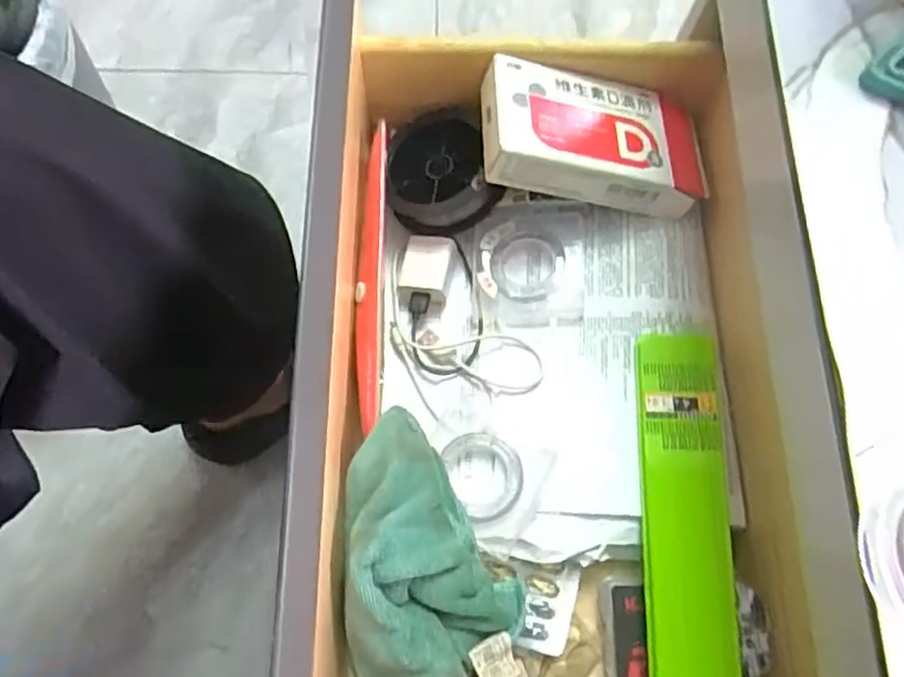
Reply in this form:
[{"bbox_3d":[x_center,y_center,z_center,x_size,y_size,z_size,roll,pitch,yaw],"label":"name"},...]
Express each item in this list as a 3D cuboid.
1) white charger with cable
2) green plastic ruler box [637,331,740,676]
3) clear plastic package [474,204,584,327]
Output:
[{"bbox_3d":[-0.004,-0.010,0.439,0.078,0.023,0.132,-29,75,-11],"label":"white charger with cable"},{"bbox_3d":[0.135,0.143,0.370,0.048,0.016,0.300,3,73,-2],"label":"green plastic ruler box"},{"bbox_3d":[0.053,-0.048,0.444,0.073,0.017,0.083,1,71,-1],"label":"clear plastic package"}]

